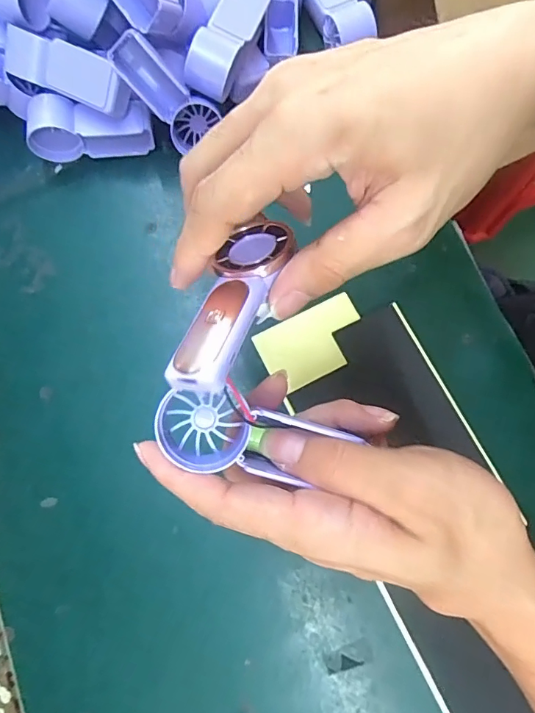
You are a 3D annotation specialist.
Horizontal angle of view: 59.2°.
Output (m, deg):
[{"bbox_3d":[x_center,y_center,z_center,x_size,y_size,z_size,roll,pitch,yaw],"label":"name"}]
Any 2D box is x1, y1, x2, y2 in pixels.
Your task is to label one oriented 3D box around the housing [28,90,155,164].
[{"bbox_3d":[-0.136,-0.173,0.363,0.091,0.038,0.029,2,78,1],"label":"housing"}]

